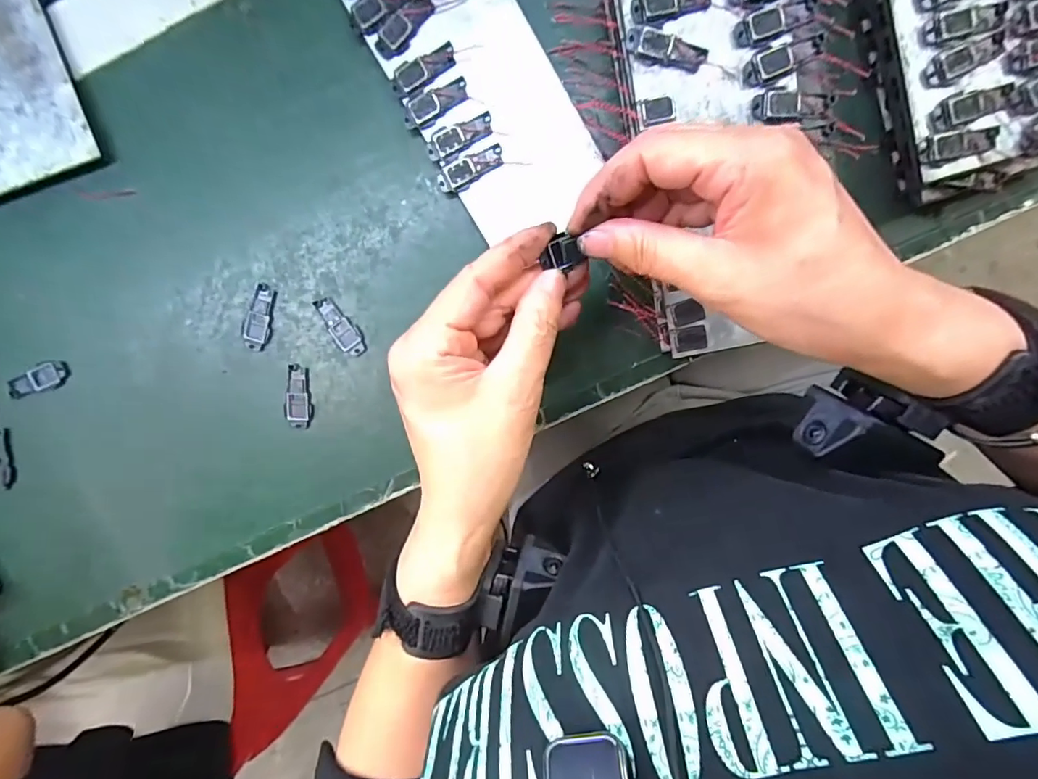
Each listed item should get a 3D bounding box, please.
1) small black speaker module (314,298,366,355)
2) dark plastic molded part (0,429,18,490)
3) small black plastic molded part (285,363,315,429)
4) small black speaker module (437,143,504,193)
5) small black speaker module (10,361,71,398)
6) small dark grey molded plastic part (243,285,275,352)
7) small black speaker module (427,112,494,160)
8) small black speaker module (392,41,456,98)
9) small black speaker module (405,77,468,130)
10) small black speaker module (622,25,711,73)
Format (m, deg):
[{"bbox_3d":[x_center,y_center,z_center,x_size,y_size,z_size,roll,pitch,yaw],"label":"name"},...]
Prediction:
[{"bbox_3d":[-0.110,-0.038,0.313,0.014,0.004,0.040,-35,97,6],"label":"small black speaker module"},{"bbox_3d":[-0.329,0.045,0.328,0.009,0.005,0.039,2,99,1],"label":"dark plastic molded part"},{"bbox_3d":[-0.138,0.005,0.319,0.017,0.004,0.040,-4,99,2],"label":"small black plastic molded part"},{"bbox_3d":[-0.028,-0.125,0.292,0.040,0.005,0.014,-23,98,5],"label":"small black speaker module"},{"bbox_3d":[-0.302,-0.006,0.321,0.040,0.004,0.016,-22,98,5],"label":"small black speaker module"},{"bbox_3d":[-0.159,-0.044,0.313,0.014,0.004,0.040,15,99,-1],"label":"small dark grey molded plastic part"},{"bbox_3d":[-0.034,-0.142,0.289,0.038,0.004,0.016,-17,98,4],"label":"small black speaker module"},{"bbox_3d":[-0.052,-0.177,0.283,0.038,0.004,0.014,-29,97,6],"label":"small black speaker module"},{"bbox_3d":[-0.047,-0.160,0.286,0.039,0.004,0.015,-25,98,5],"label":"small black speaker module"},{"bbox_3d":[0.073,-0.170,0.256,0.041,0.004,0.015,11,99,0],"label":"small black speaker module"}]

